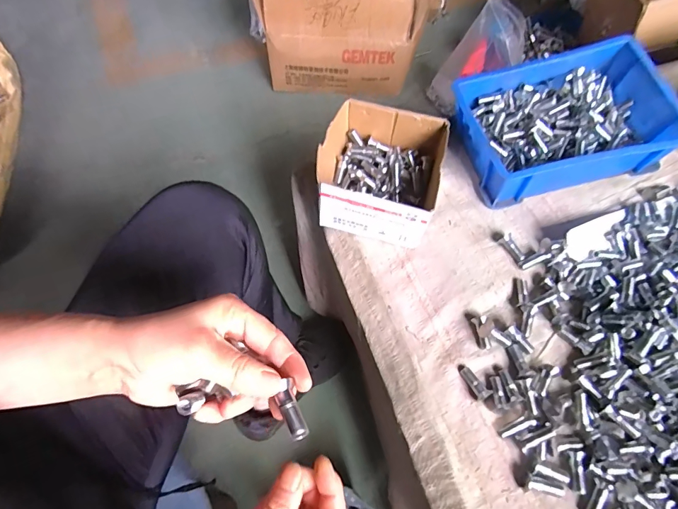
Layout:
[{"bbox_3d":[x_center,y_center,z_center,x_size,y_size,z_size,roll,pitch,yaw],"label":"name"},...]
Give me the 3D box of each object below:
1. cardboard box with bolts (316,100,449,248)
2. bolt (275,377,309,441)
[{"bbox_3d":[0.050,-0.103,0.505,0.138,0.077,0.145,14,63,7],"label":"cardboard box with bolts"},{"bbox_3d":[-0.029,0.095,0.244,0.012,0.009,0.034,-20,49,-10],"label":"bolt"}]

